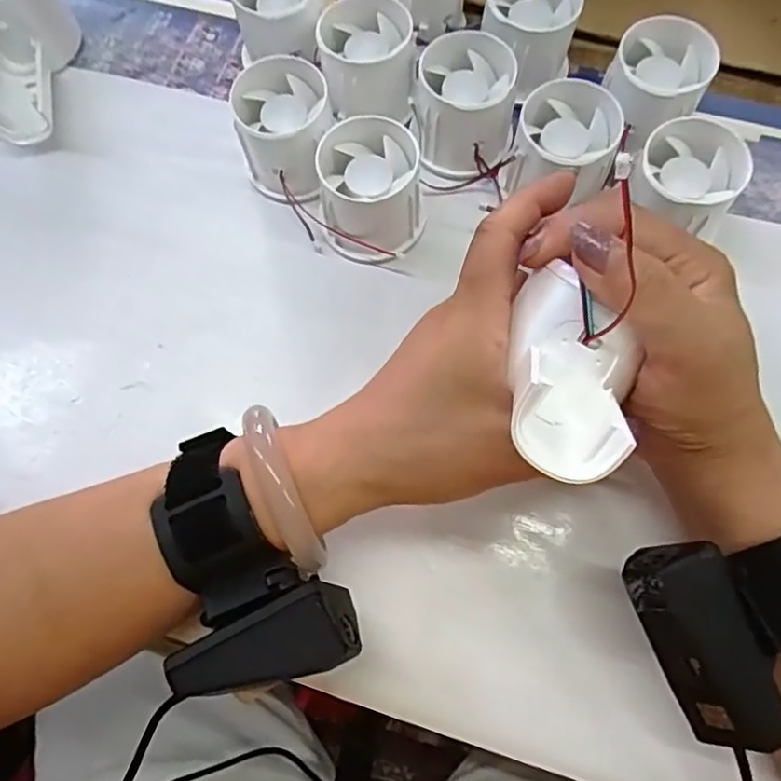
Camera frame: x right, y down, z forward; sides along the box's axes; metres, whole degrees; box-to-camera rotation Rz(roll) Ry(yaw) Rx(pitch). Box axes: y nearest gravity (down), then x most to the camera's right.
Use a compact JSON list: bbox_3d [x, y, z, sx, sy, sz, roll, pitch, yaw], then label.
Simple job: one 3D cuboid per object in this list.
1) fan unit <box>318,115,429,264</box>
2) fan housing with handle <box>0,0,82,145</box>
[{"bbox_3d":[-0.011,-0.103,0.319,0.054,0.050,0.053,-3,72,1],"label":"fan unit"},{"bbox_3d":[-0.219,-0.204,0.359,0.058,0.057,0.113,-17,72,-3],"label":"fan housing with handle"}]

